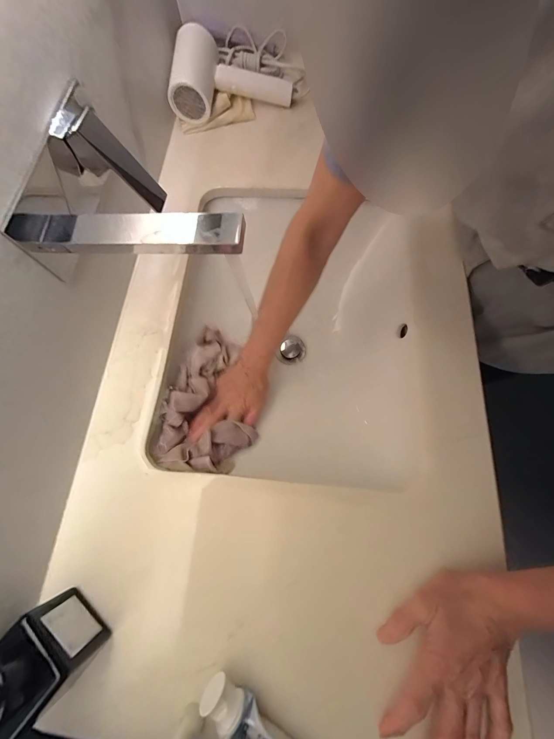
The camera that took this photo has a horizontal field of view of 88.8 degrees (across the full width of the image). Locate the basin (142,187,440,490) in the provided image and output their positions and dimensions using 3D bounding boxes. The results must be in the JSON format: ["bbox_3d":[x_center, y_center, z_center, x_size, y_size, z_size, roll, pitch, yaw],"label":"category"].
[{"bbox_3d":[0.041,-0.063,0.477,0.372,0.150,0.453,8,73,5],"label":"basin"}]

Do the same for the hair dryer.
[{"bbox_3d":[-0.079,-0.516,0.504,0.202,0.092,0.121,-1,72,2],"label":"hair dryer"}]

